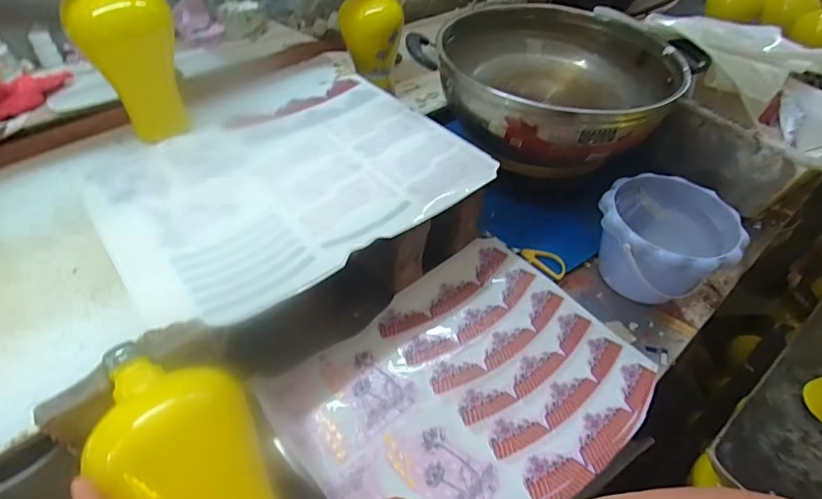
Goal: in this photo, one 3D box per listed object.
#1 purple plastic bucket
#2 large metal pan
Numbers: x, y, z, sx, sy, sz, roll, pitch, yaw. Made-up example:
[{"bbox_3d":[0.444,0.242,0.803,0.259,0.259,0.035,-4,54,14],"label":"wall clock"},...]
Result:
[{"bbox_3d":[0.303,-0.004,0.583,0.148,0.123,0.141,3,49,-4],"label":"purple plastic bucket"},{"bbox_3d":[0.201,-0.237,0.663,0.305,0.109,0.296,36,54,22],"label":"large metal pan"}]

